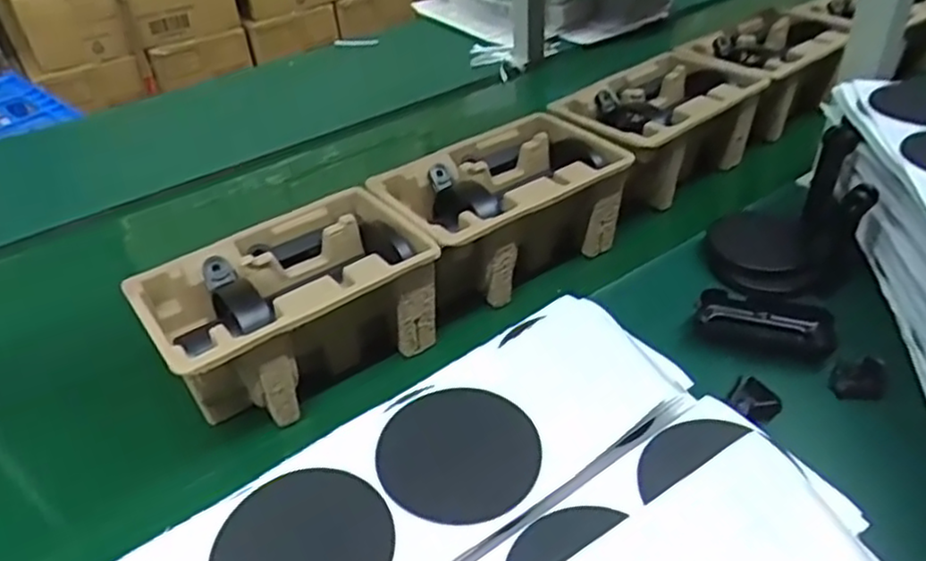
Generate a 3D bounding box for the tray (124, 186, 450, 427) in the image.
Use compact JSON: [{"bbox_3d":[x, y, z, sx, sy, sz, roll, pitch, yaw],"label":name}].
[{"bbox_3d":[-0.142,0.028,0.593,0.224,0.108,0.142,-26,40,-26],"label":"tray"}]

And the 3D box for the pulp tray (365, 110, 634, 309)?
[{"bbox_3d":[0.042,-0.067,0.690,0.228,0.104,0.157,-22,38,-21],"label":"pulp tray"}]

